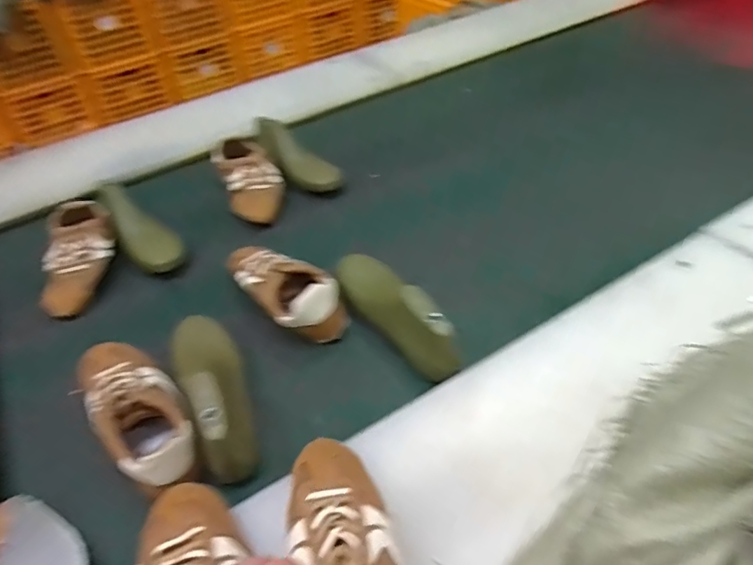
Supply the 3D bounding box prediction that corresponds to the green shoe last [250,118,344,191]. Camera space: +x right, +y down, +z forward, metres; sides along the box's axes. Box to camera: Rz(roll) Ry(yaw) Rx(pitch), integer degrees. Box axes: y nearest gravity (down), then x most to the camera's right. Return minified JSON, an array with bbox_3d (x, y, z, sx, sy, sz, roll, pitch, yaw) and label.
[{"bbox_3d":[-0.178,-0.277,1.159,0.101,0.064,0.281,-27,47,-20],"label":"green shoe last"}]

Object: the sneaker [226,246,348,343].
[{"bbox_3d":[-0.147,0.000,0.853,0.105,0.074,0.248,-34,49,-25],"label":"sneaker"}]

